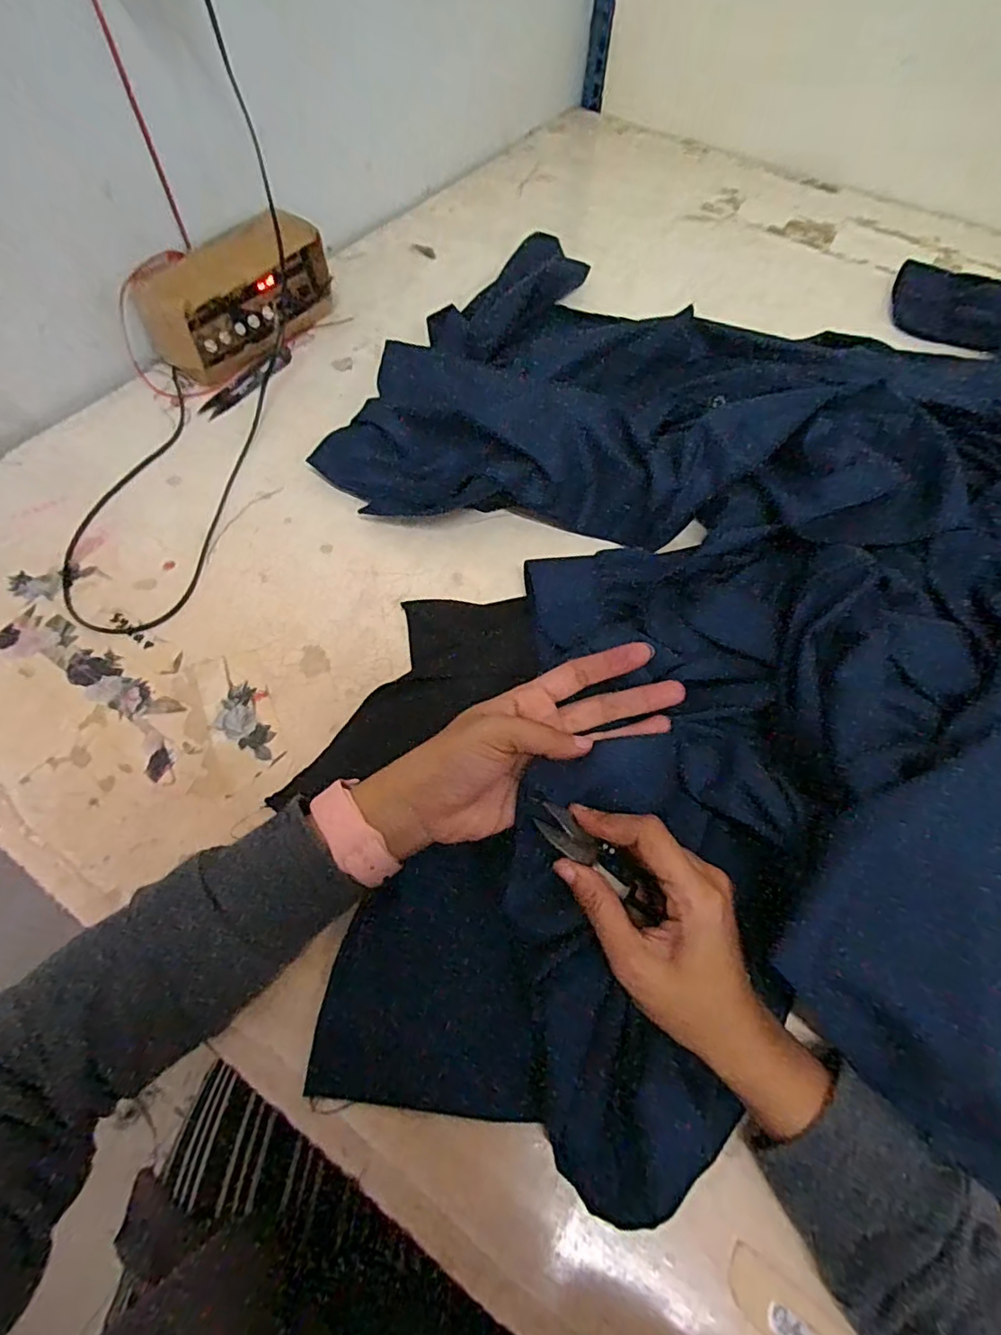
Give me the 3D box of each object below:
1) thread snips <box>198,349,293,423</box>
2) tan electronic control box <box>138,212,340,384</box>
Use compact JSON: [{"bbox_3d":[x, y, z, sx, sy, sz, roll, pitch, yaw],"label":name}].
[{"bbox_3d":[-0.248,-0.283,0.559,0.024,0.007,0.113,34,66,16],"label":"thread snips"},{"bbox_3d":[-0.258,-0.373,0.566,0.077,0.084,0.184,32,66,14],"label":"tan electronic control box"}]

